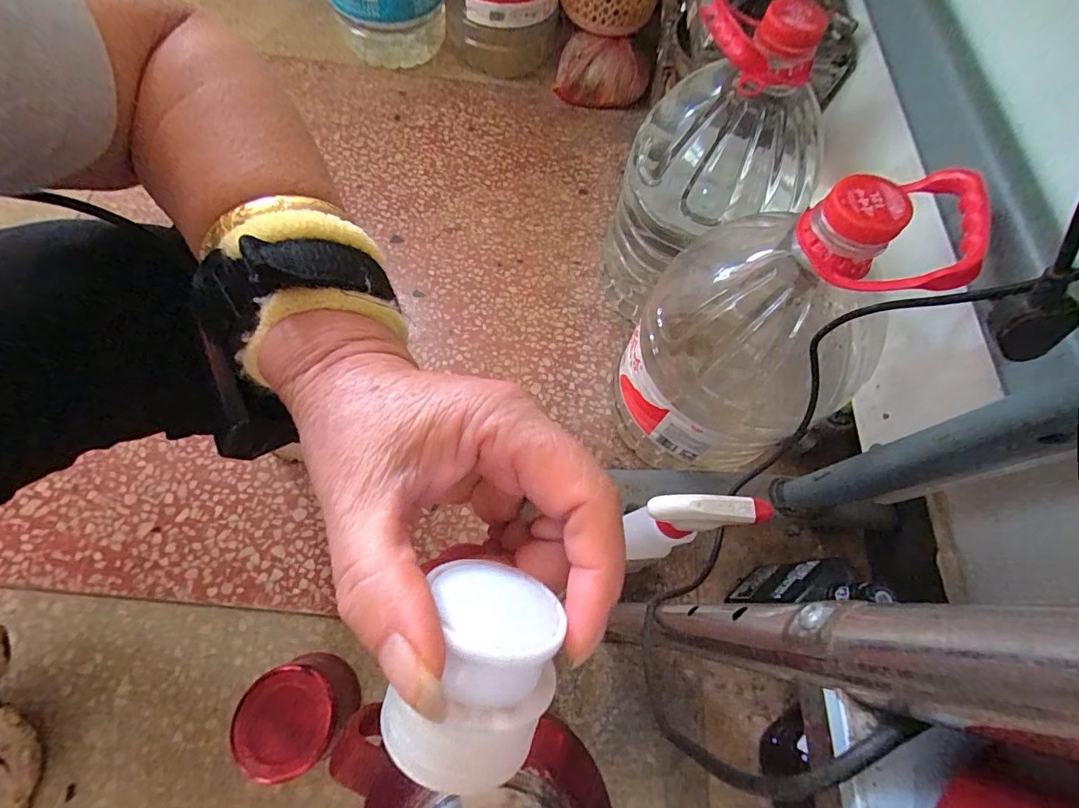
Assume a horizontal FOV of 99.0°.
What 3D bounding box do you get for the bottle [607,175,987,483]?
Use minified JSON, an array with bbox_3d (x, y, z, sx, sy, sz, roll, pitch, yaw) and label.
[{"bbox_3d":[0.200,-0.060,0.490,0.181,0.372,0.163,27,67,6],"label":"bottle"}]

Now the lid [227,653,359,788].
[{"bbox_3d":[-0.249,0.324,0.482,0.095,0.074,0.094,2,67,-4],"label":"lid"}]

